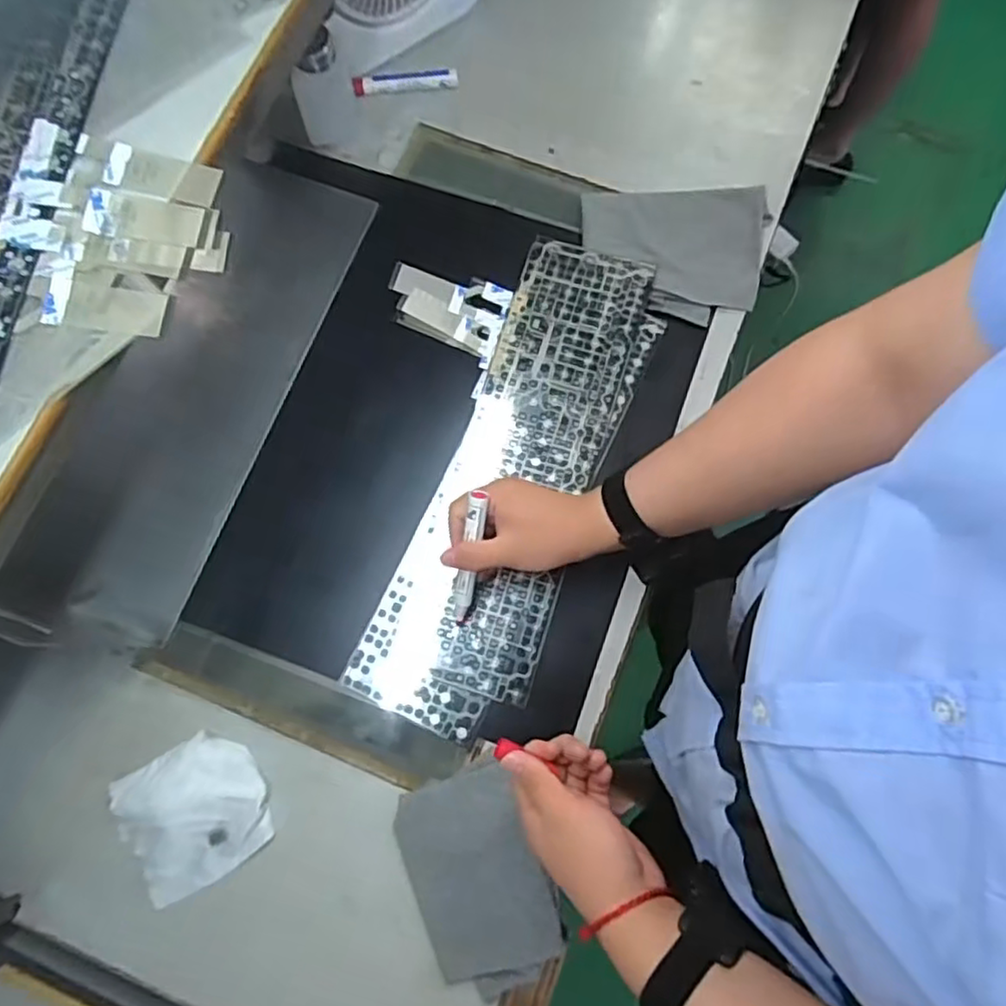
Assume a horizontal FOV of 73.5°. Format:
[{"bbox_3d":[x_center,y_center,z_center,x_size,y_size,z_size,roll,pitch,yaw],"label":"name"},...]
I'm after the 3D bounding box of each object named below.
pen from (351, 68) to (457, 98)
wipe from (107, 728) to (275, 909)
[{"bbox_3d":[-0.103,-0.445,0.713,0.111,0.016,0.018,-2,76,0],"label":"pen"},{"bbox_3d":[-0.247,0.247,0.537,0.111,0.021,0.104,-30,77,-7],"label":"wipe"}]

